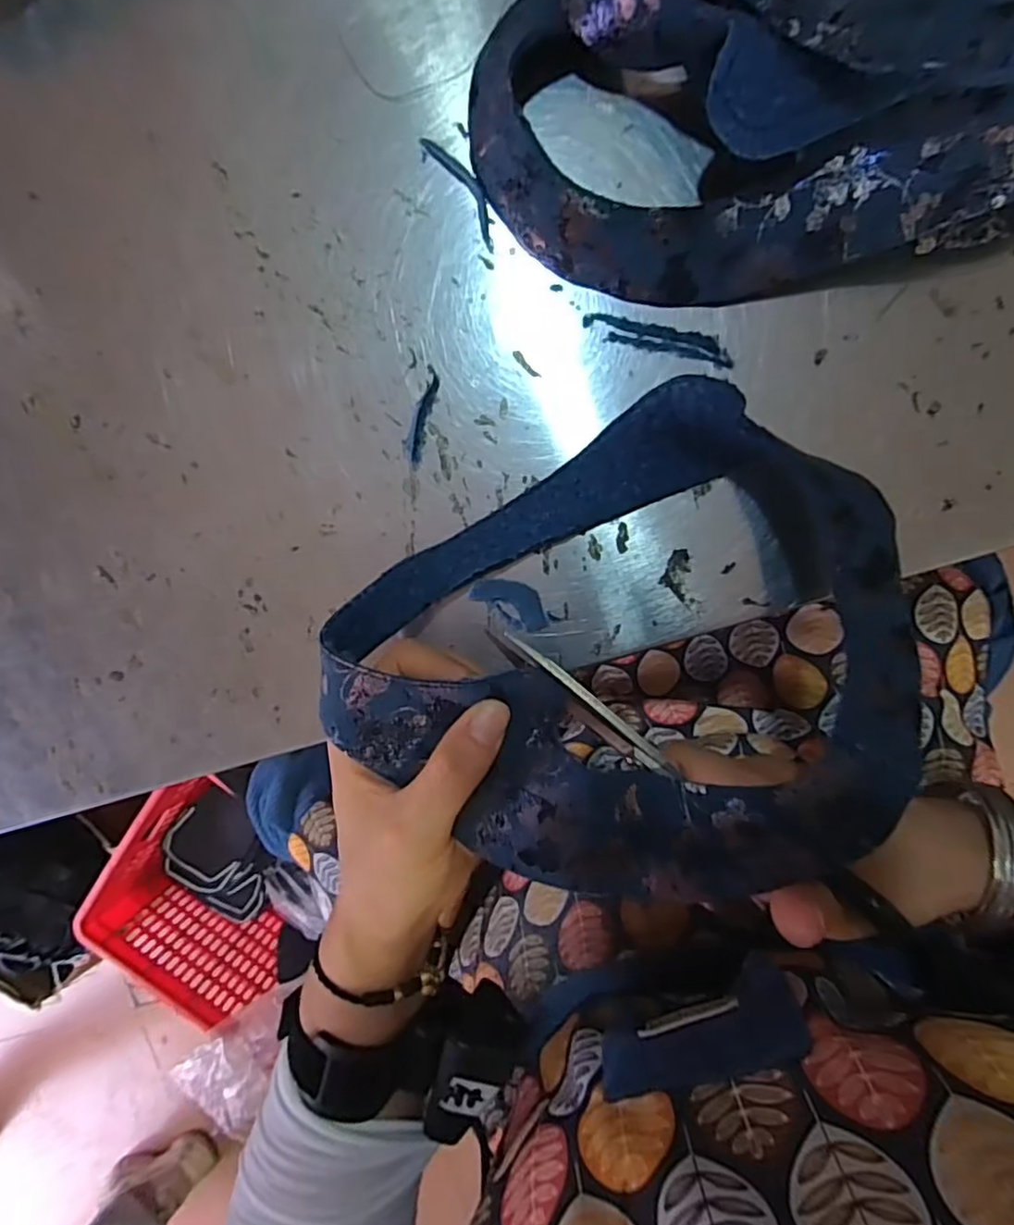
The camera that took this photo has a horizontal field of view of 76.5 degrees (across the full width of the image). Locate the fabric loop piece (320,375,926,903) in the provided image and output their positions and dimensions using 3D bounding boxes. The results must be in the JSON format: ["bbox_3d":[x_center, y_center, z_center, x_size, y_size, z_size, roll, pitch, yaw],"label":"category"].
[{"bbox_3d":[0.053,0.015,0.255,0.210,0.098,0.167,-33,92,8],"label":"fabric loop piece"}]

